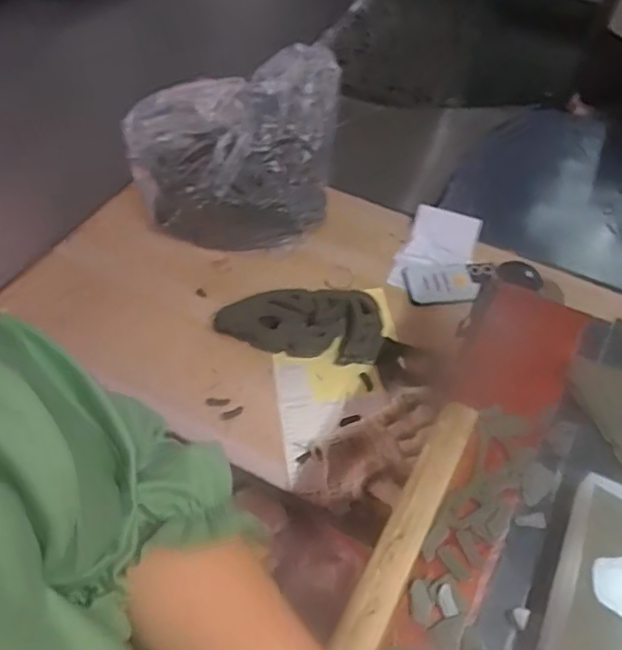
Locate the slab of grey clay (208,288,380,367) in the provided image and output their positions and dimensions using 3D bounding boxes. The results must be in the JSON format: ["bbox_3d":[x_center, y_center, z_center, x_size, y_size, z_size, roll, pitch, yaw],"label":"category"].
[{"bbox_3d":[-0.018,-0.011,0.954,0.255,0.055,0.103,11,52,6],"label":"slab of grey clay"}]

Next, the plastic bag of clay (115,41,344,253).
[{"bbox_3d":[-0.134,-0.301,1.043,0.341,0.245,0.246,-12,53,-12],"label":"plastic bag of clay"}]

